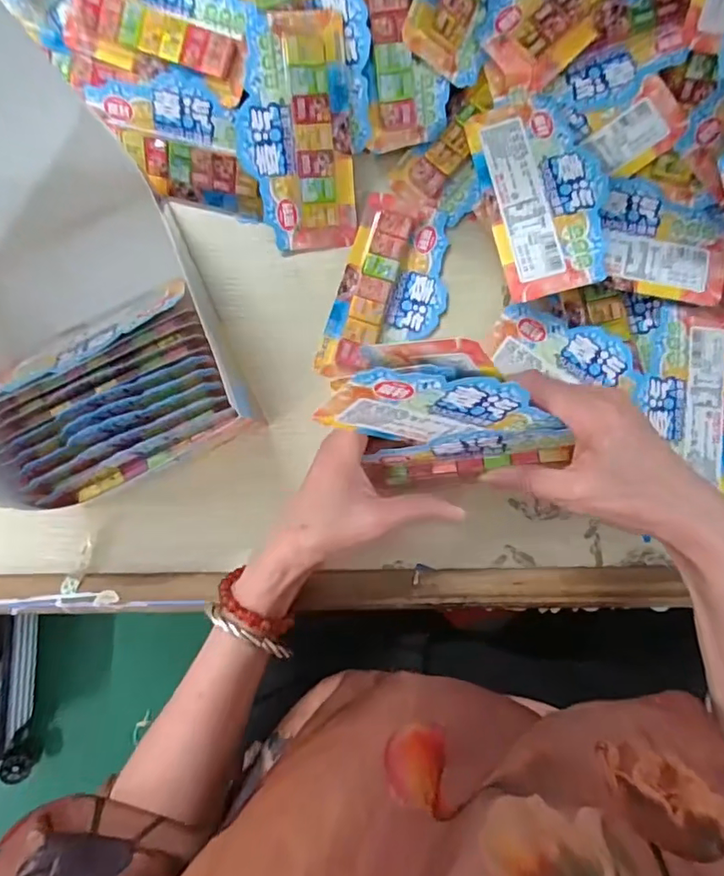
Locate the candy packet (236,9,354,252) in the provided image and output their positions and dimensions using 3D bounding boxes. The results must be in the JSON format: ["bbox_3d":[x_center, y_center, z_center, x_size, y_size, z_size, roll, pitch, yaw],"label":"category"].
[{"bbox_3d":[-0.045,-0.210,0.372,0.077,0.013,0.146,-5,113,-4],"label":"candy packet"}]

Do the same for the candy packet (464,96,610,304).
[{"bbox_3d":[0.127,-0.169,0.364,0.077,0.018,0.140,-11,88,1],"label":"candy packet"}]

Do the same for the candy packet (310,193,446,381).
[{"bbox_3d":[0.021,-0.109,0.399,0.078,0.011,0.139,18,89,2],"label":"candy packet"}]

